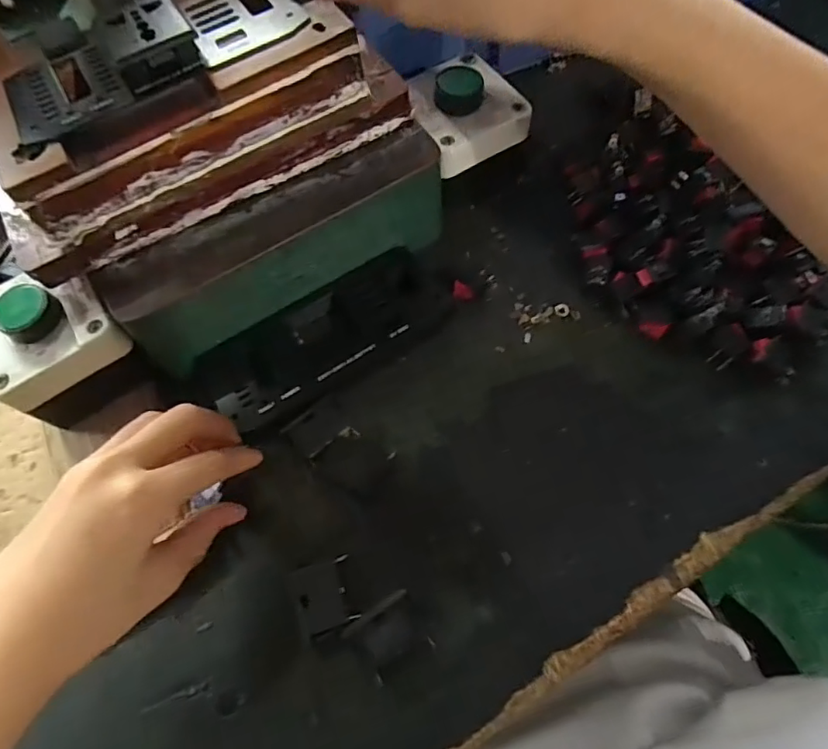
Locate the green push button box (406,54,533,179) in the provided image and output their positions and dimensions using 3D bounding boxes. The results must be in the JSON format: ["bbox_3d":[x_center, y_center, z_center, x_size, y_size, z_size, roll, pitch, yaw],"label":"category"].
[{"bbox_3d":[0.030,-0.163,0.329,0.063,0.032,0.061,-29,69,-9],"label":"green push button box"}]

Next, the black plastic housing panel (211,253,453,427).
[{"bbox_3d":[-0.046,-0.021,0.317,0.143,0.011,0.054,-37,70,-15],"label":"black plastic housing panel"}]

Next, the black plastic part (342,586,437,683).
[{"bbox_3d":[-0.012,0.122,0.254,0.032,0.009,0.027,-29,69,-9],"label":"black plastic part"}]

